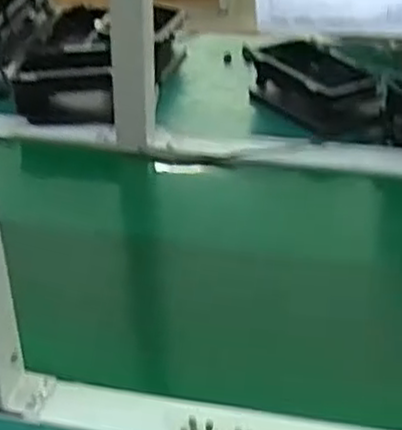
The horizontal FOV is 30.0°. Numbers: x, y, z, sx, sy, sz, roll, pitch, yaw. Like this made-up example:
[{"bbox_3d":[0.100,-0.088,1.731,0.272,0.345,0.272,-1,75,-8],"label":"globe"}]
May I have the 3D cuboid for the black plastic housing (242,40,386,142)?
[{"bbox_3d":[0.155,-0.168,0.994,0.099,0.080,0.196,-15,35,-23],"label":"black plastic housing"}]

